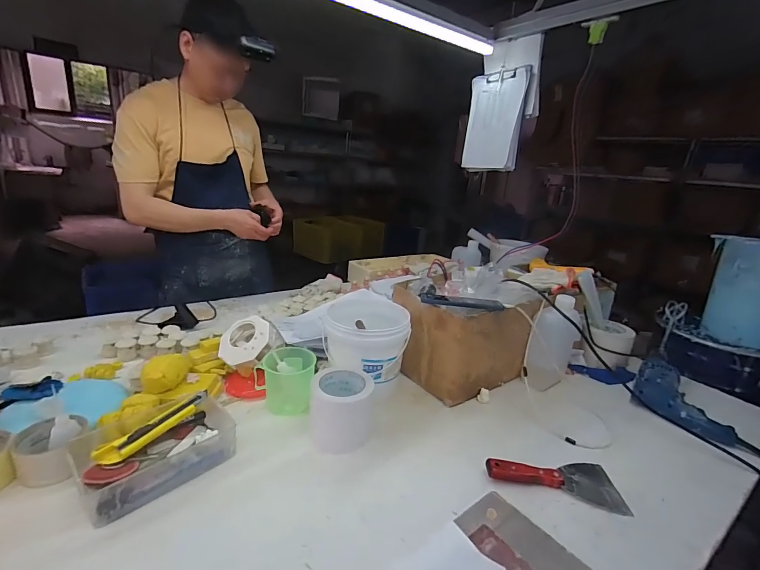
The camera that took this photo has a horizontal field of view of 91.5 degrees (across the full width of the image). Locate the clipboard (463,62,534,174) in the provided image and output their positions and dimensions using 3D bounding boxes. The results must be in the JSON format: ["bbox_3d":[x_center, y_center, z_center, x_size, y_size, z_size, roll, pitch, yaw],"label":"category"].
[{"bbox_3d":[0.384,-0.558,1.273,0.036,0.318,0.239,-5,18,-35],"label":"clipboard"}]

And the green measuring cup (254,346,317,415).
[{"bbox_3d":[-0.185,0.188,0.736,0.111,0.096,0.086,5,19,2],"label":"green measuring cup"}]

